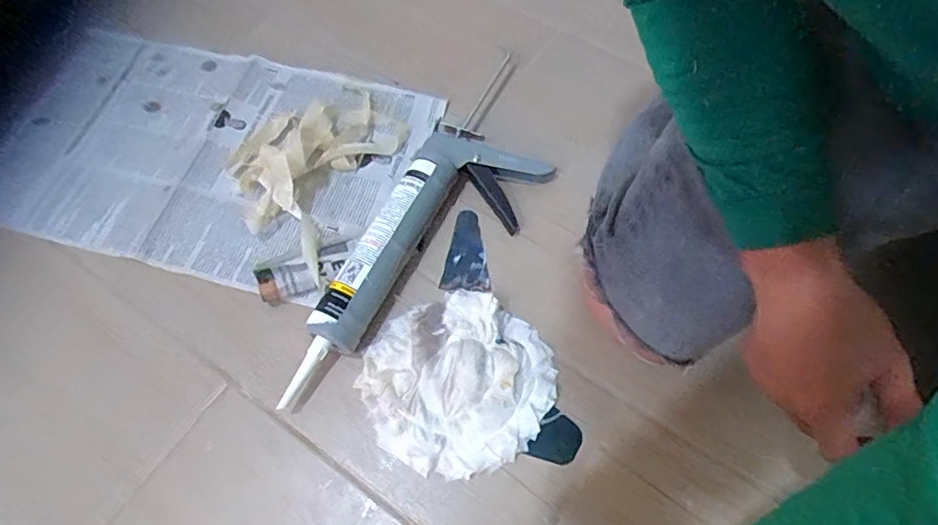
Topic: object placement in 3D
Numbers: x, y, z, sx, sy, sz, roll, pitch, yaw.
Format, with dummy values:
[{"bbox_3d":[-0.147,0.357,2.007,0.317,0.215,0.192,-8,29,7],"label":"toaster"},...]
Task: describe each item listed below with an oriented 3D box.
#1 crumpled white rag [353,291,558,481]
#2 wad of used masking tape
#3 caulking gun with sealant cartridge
[{"bbox_3d":[-0.013,0.113,0.524,0.174,0.027,0.169,28,68,13],"label":"crumpled white rag"},{"bbox_3d":[-0.189,-0.120,0.616,0.183,0.055,0.239,23,66,11],"label":"wad of used masking tape"},{"bbox_3d":[-0.029,-0.048,0.580,0.133,0.048,0.464,29,68,13],"label":"caulking gun with sealant cartridge"}]

